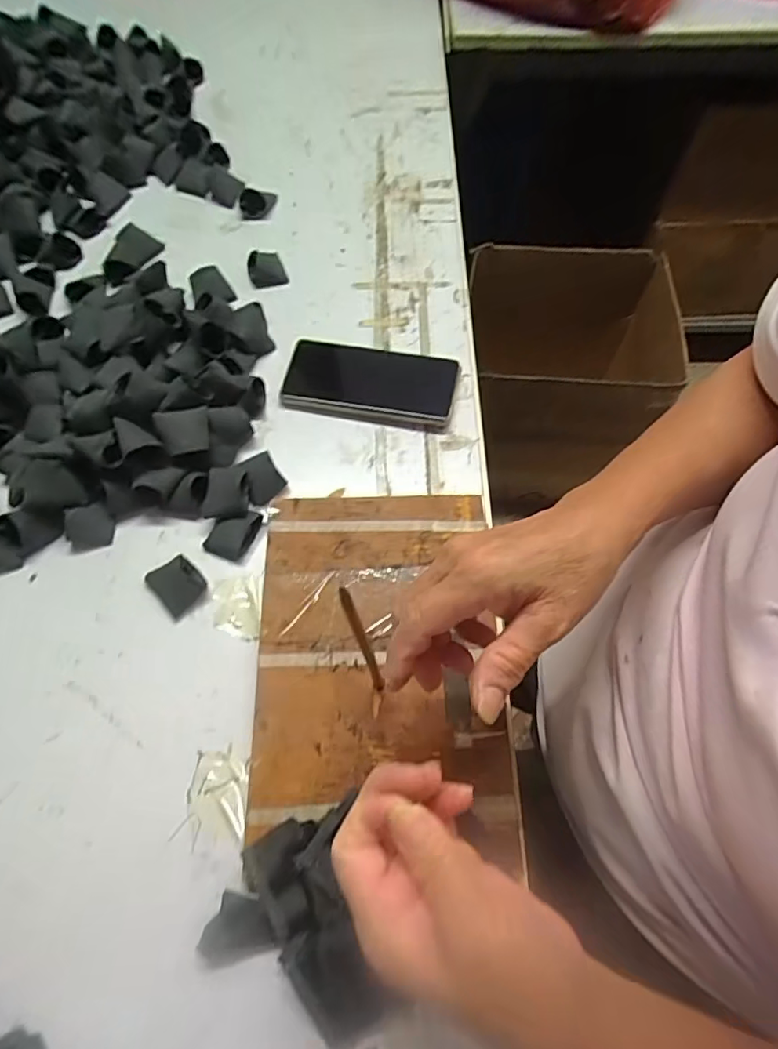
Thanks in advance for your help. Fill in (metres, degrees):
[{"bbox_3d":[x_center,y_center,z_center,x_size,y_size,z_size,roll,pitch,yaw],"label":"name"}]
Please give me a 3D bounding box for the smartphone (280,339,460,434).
[{"bbox_3d":[-0.018,-0.135,0.518,0.161,0.013,0.081,10,65,6],"label":"smartphone"}]

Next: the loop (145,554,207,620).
[{"bbox_3d":[-0.169,0.047,0.431,0.036,0.010,0.042,-42,71,-17],"label":"loop"}]

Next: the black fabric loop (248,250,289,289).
[{"bbox_3d":[-0.131,-0.275,0.580,0.039,0.013,0.038,-12,65,-4],"label":"black fabric loop"}]

